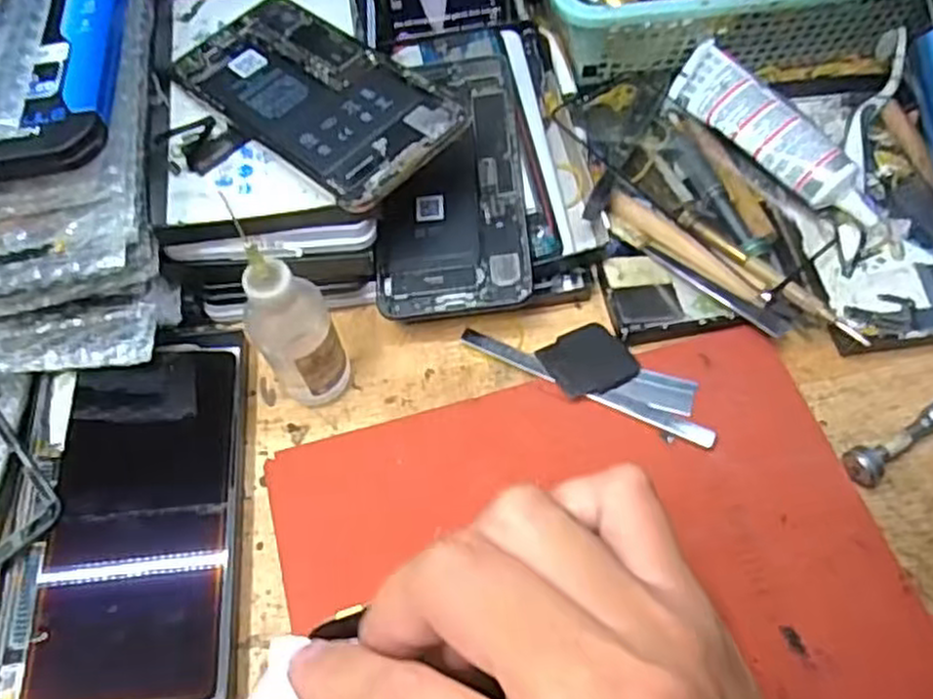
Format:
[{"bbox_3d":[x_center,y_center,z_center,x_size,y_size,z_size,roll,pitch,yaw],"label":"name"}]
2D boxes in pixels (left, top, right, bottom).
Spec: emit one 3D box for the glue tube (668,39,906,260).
[{"bbox_3d":[0.176,-0.111,0.423,0.038,0.027,0.153,-38,67,-19],"label":"glue tube"}]

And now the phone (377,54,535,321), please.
[{"bbox_3d":[-0.009,-0.090,0.408,0.076,0.005,0.155,-6,69,5],"label":"phone"}]

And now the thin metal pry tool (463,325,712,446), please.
[{"bbox_3d":[0.056,0.018,0.373,0.129,0.004,0.011,22,63,16],"label":"thin metal pry tool"}]

